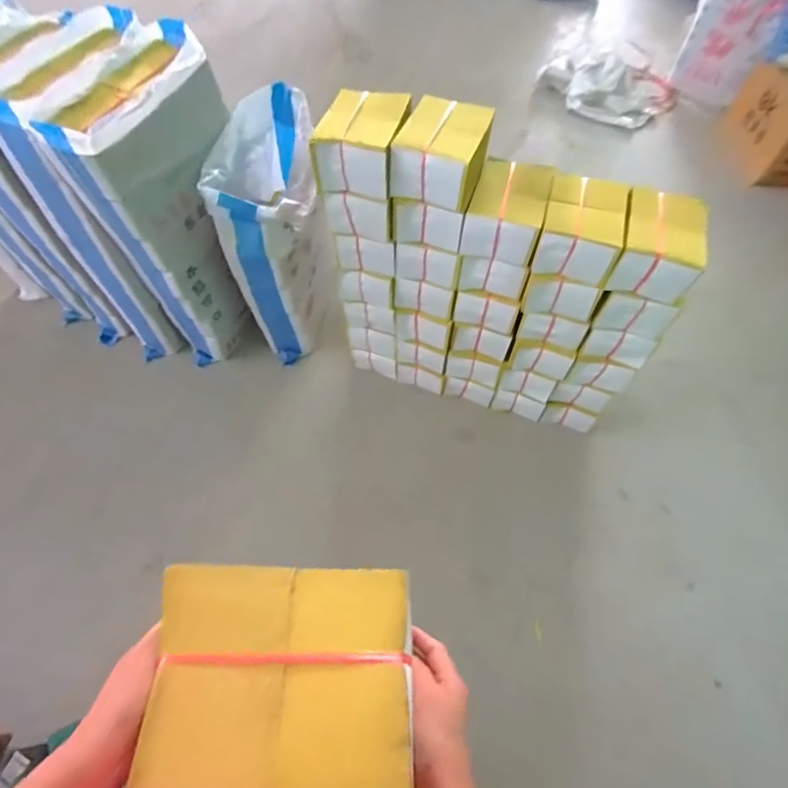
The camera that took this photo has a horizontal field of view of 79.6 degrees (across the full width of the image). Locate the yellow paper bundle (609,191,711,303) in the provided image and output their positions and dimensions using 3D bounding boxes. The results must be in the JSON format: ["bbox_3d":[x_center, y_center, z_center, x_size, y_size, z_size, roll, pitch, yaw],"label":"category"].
[{"bbox_3d":[0.560,-0.322,1.011,0.153,0.113,0.212,16,61,8],"label":"yellow paper bundle"}]

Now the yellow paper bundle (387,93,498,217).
[{"bbox_3d":[0.103,-0.515,1.010,0.164,0.129,0.216,16,61,8],"label":"yellow paper bundle"}]

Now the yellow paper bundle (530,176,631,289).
[{"bbox_3d":[0.410,-0.366,1.039,0.160,0.106,0.208,16,61,8],"label":"yellow paper bundle"}]

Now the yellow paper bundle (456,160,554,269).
[{"bbox_3d":[0.260,-0.423,1.079,0.160,0.122,0.213,17,61,8],"label":"yellow paper bundle"}]

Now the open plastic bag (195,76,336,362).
[{"bbox_3d":[-0.354,-0.473,1.419,0.273,0.600,0.449,-3,60,-3],"label":"open plastic bag"}]

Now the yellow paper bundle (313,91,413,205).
[{"bbox_3d":[-0.065,-0.545,1.023,0.168,0.123,0.190,12,60,6],"label":"yellow paper bundle"}]

